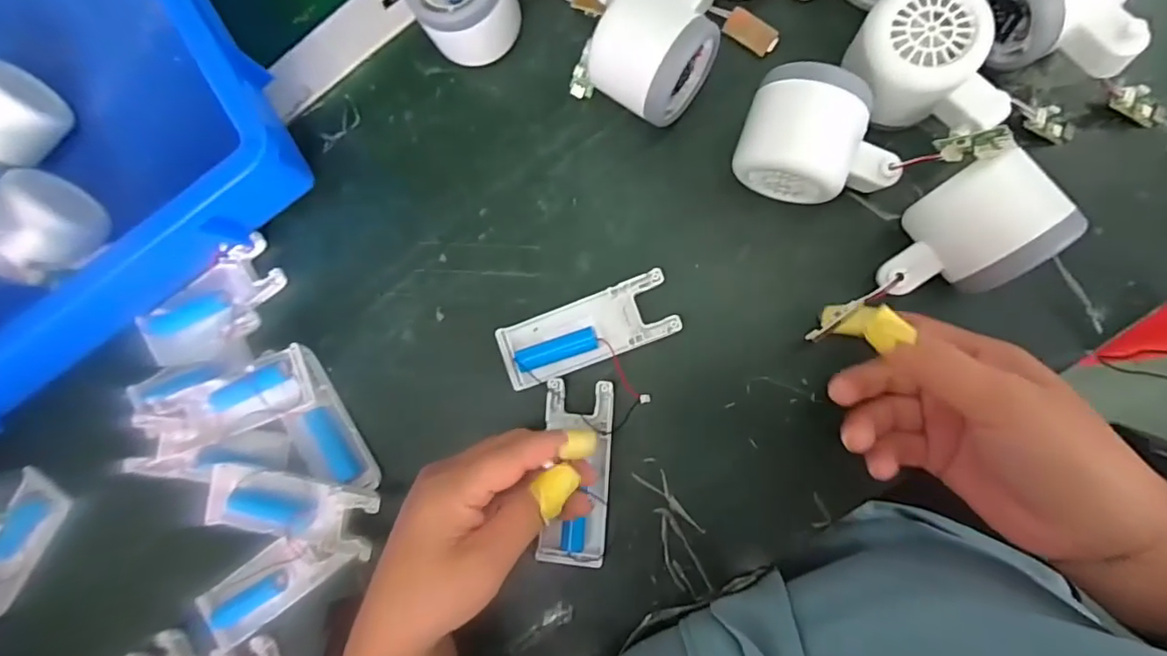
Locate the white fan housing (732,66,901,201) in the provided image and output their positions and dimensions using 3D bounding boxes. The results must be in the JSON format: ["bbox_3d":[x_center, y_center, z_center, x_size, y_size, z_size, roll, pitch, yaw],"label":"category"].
[{"bbox_3d":[0.127,-0.098,0.295,0.081,0.052,0.062,22,91,9],"label":"white fan housing"}]

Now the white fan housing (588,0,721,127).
[{"bbox_3d":[0.046,-0.161,0.310,0.054,0.052,0.084,40,93,8],"label":"white fan housing"}]

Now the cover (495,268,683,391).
[{"bbox_3d":[0.002,0.002,0.327,0.104,0.020,0.040,-21,84,7],"label":"cover"}]

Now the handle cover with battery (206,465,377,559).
[{"bbox_3d":[-0.178,0.112,0.335,0.101,0.017,0.039,11,89,9],"label":"handle cover with battery"}]

